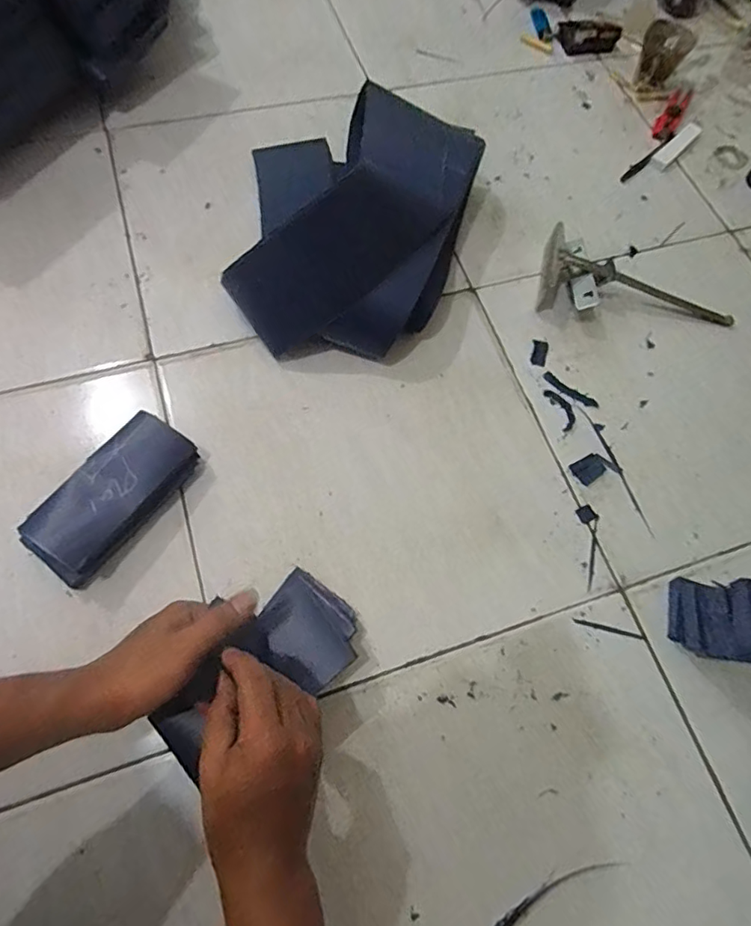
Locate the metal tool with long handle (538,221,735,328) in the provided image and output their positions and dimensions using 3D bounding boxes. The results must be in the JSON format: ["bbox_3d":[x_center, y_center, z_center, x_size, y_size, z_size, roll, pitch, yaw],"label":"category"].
[{"bbox_3d":[0.324,-0.207,0.662,0.247,0.048,0.104,25,69,7],"label":"metal tool with long handle"}]

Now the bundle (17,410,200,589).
[{"bbox_3d":[-0.256,0.032,0.523,0.080,0.047,0.168,37,71,12],"label":"bundle"}]

